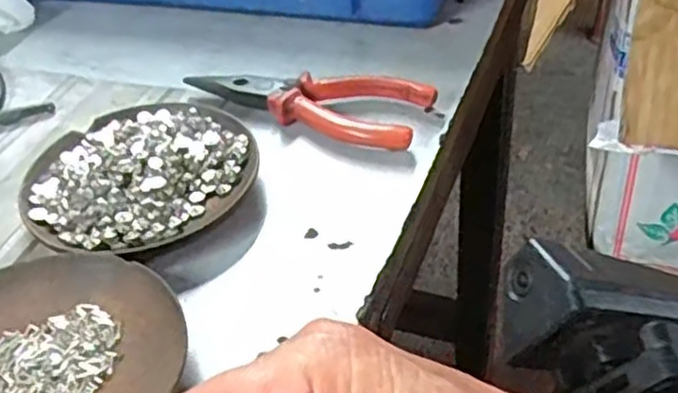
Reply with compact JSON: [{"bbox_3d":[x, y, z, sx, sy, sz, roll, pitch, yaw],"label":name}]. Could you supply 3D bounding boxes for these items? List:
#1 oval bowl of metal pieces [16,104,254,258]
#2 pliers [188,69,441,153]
[{"bbox_3d":[-0.099,-0.012,0.369,0.104,0.020,0.112,28,51,35],"label":"oval bowl of metal pieces"},{"bbox_3d":[-0.018,-0.056,0.419,0.138,0.016,0.046,13,43,23],"label":"pliers"}]

